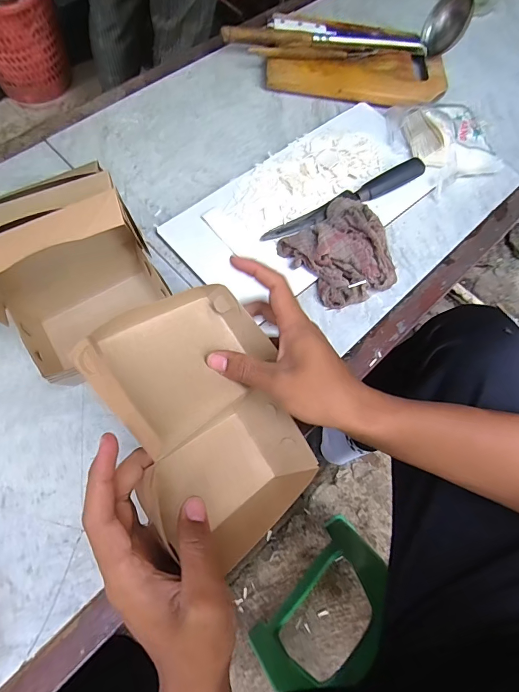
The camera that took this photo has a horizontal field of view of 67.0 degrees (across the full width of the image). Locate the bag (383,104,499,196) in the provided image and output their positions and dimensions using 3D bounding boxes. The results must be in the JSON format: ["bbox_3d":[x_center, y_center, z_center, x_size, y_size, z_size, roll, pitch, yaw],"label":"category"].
[{"bbox_3d":[0.266,-0.308,0.569,0.125,0.063,0.150,-25,71,-13],"label":"bag"}]

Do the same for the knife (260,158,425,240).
[{"bbox_3d":[0.115,-0.194,0.520,0.249,0.018,0.030,-28,71,-14],"label":"knife"}]

